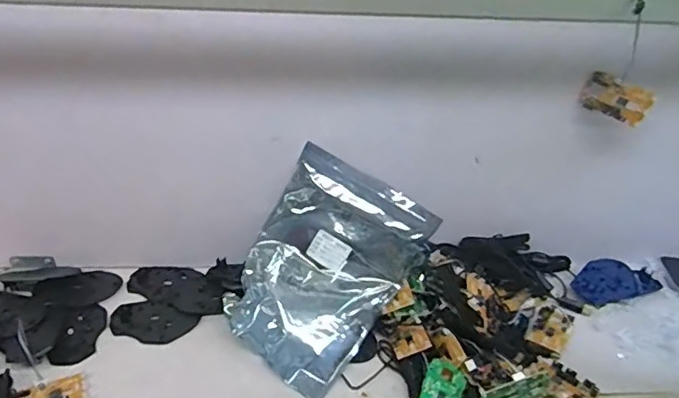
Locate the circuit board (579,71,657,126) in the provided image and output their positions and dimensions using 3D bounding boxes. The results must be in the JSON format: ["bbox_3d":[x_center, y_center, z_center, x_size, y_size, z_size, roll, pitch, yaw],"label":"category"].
[{"bbox_3d":[0.336,-0.121,0.671,0.078,0.045,0.020,26,33,15],"label":"circuit board"}]

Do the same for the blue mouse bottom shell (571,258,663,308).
[{"bbox_3d":[0.402,0.116,0.809,0.139,0.021,0.071,-8,38,-21],"label":"blue mouse bottom shell"}]

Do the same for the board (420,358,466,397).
[{"bbox_3d":[0.114,0.217,0.614,0.045,0.012,0.075,26,45,3],"label":"board"}]

